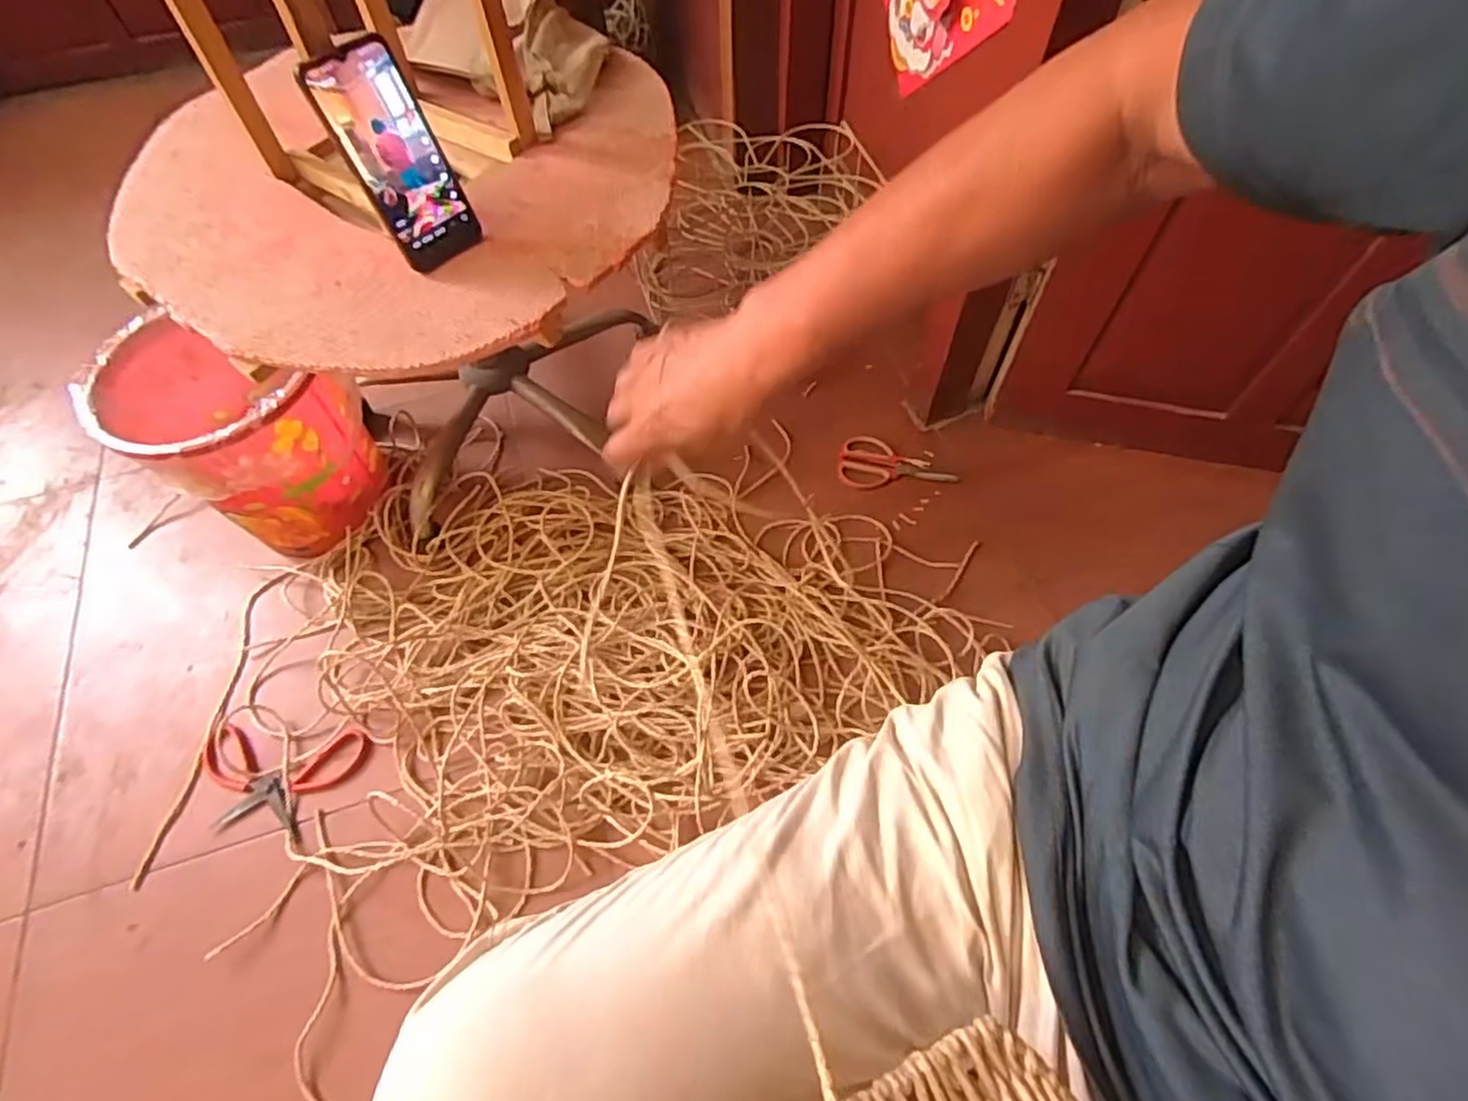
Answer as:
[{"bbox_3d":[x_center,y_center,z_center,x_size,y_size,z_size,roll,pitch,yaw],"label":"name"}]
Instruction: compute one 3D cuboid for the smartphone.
[{"bbox_3d":[-0.279,-0.324,0.580,0.076,0.162,0.009,-40,50,-17],"label":"smartphone"}]

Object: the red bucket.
[{"bbox_3d":[-0.588,-0.119,0.862,0.223,0.266,0.210,6,60,5],"label":"red bucket"}]

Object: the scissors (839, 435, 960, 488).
[{"bbox_3d":[0.236,-0.127,1.006,0.166,0.004,0.087,2,62,1],"label":"scissors"}]

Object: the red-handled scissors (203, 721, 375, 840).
[{"bbox_3d":[-0.514,0.254,0.779,0.178,0.010,0.109,1,62,1],"label":"red-handled scissors"}]

